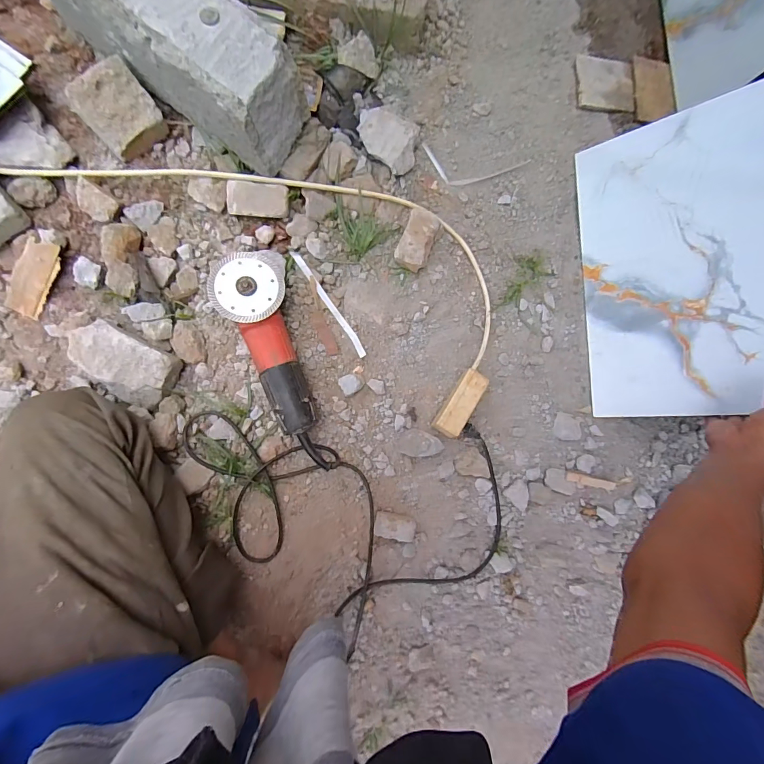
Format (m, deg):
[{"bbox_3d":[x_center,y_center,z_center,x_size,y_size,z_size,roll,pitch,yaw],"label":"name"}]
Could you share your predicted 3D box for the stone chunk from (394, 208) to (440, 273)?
[{"bbox_3d":[0.062,-0.247,0.677,0.059,0.035,0.114,22,83,-6],"label":"stone chunk"}]

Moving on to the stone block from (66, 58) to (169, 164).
[{"bbox_3d":[-0.418,-0.431,0.621,0.103,0.050,0.101,-48,116,-6],"label":"stone block"}]

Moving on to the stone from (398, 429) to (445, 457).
[{"bbox_3d":[0.067,0.099,0.643,0.073,0.047,0.040,0,85,-8],"label":"stone"}]

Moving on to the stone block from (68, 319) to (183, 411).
[{"bbox_3d":[-0.398,-0.028,0.597,0.151,0.049,0.094,29,82,-5],"label":"stone block"}]

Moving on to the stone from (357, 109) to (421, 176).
[{"bbox_3d":[0.012,-0.425,0.680,0.123,0.043,0.091,42,81,-3],"label":"stone"}]

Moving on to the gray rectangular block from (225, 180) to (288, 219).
[{"bbox_3d":[-0.207,-0.300,0.648,0.102,0.020,0.051,7,110,0],"label":"gray rectangular block"}]

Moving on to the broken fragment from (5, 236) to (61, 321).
[{"bbox_3d":[-0.548,-0.165,0.617,0.057,0.012,0.122,29,98,-5],"label":"broken fragment"}]

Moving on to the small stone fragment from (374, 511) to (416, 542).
[{"bbox_3d":[0.022,0.236,0.638,0.066,0.025,0.042,10,84,-7],"label":"small stone fragment"}]

